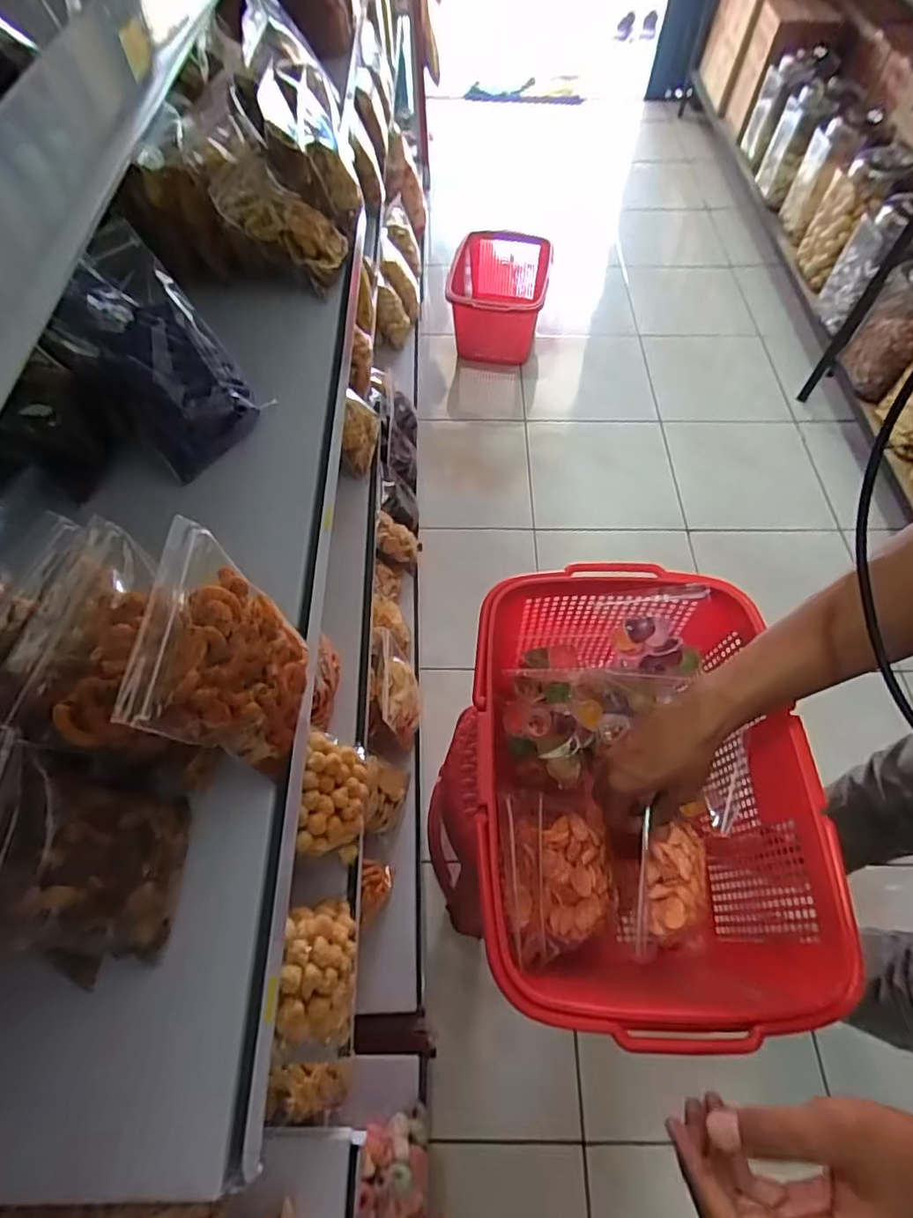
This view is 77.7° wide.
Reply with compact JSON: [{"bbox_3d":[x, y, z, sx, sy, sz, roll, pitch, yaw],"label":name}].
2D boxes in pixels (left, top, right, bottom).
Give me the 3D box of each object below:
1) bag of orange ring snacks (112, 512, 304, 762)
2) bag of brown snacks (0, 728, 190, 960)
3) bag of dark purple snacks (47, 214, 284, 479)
[{"bbox_3d":[-0.131,0.026,0.320,0.040,0.117,0.110,-10,60,22],"label":"bag of orange ring snacks"},{"bbox_3d":[-0.183,0.125,0.274,0.040,0.118,0.091,-13,54,24],"label":"bag of brown snacks"},{"bbox_3d":[-0.252,-0.216,0.473,0.109,0.036,0.201,-31,89,-17],"label":"bag of dark purple snacks"}]

